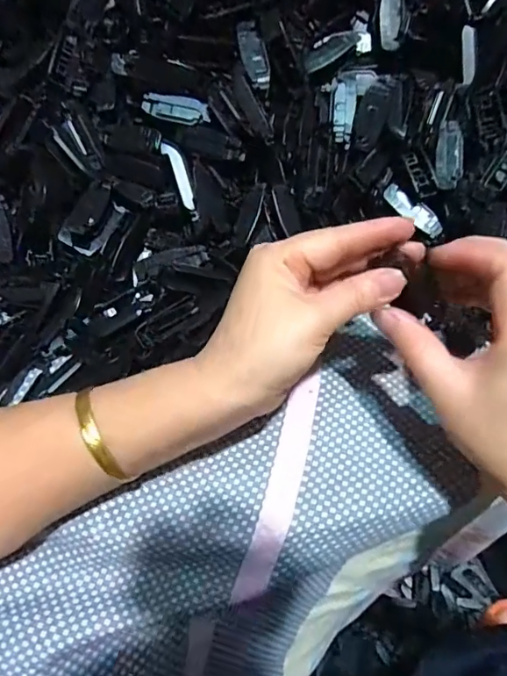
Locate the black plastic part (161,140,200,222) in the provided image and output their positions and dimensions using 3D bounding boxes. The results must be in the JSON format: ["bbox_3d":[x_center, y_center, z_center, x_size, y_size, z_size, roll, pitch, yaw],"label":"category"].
[{"bbox_3d":[-0.048,-0.106,0.331,0.012,0.008,0.058,-20,89,-9],"label":"black plastic part"}]

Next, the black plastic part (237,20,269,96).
[{"bbox_3d":[0.001,-0.185,0.329,0.017,0.004,0.048,-14,89,-6],"label":"black plastic part"}]

